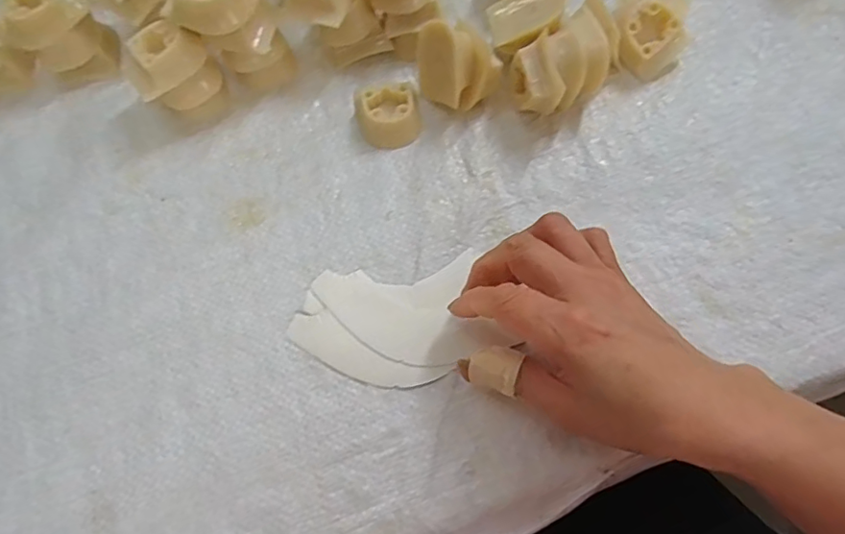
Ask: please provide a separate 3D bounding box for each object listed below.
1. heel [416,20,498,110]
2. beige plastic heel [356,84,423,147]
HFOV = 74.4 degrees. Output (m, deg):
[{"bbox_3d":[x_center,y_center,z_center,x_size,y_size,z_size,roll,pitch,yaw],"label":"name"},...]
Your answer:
[{"bbox_3d":[0.019,-0.121,0.336,0.034,0.042,0.049,-26,72,-8],"label":"heel"},{"bbox_3d":[-0.020,-0.092,0.341,0.037,0.016,0.035,-8,70,-3],"label":"beige plastic heel"}]

